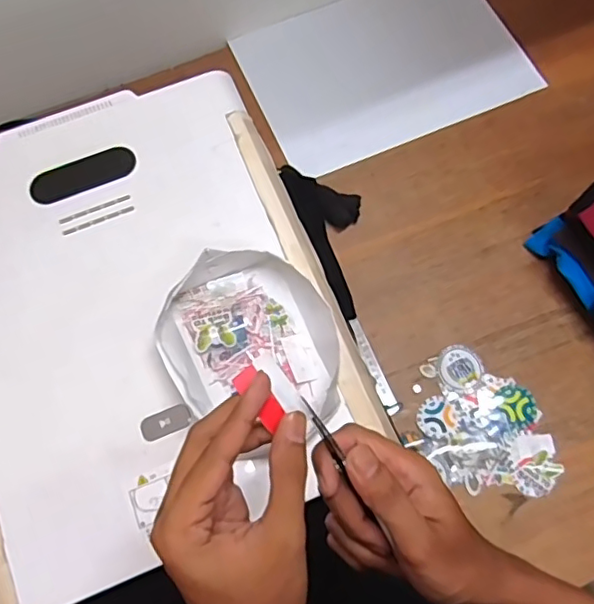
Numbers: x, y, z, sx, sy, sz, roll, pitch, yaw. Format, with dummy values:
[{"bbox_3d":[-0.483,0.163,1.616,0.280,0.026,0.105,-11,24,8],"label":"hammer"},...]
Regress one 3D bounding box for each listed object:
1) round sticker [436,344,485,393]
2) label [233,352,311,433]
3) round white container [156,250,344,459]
[{"bbox_3d":[0.210,0.084,0.745,0.057,0.010,0.058,-1,71,2],"label":"round sticker"},{"bbox_3d":[-0.014,0.051,0.322,0.026,0.004,0.041,-37,94,-11],"label":"label"},{"bbox_3d":[-0.043,0.040,0.570,0.159,0.051,0.188,-23,72,-6],"label":"round white container"}]

